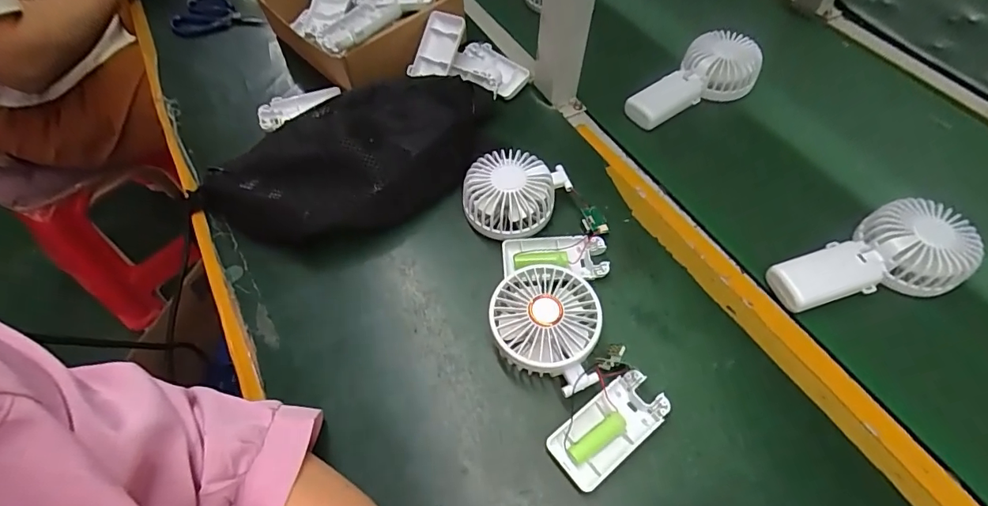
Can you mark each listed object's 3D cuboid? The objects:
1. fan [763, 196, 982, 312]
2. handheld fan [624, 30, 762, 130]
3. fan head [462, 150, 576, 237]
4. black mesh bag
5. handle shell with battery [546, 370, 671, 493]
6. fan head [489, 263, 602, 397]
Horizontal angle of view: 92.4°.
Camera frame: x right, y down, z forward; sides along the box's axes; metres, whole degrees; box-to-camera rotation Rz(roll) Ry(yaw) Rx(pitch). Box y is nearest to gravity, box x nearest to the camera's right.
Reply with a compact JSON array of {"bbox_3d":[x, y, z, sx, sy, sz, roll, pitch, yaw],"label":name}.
[{"bbox_3d":[0.342,0.010,0.421,0.171,0.042,0.086,-18,59,-11],"label":"fan"},{"bbox_3d":[0.241,-0.201,0.564,0.170,0.054,0.087,-37,64,-21],"label":"handheld fan"},{"bbox_3d":[0.019,-0.061,0.458,0.093,0.033,0.091,20,59,13],"label":"fan head"},{"bbox_3d":[-0.142,-0.090,0.470,0.311,0.081,0.141,-21,59,-13],"label":"black mesh bag"},{"bbox_3d":[0.087,0.134,0.361,0.093,0.016,0.044,-33,63,-19],"label":"handle shell with battery"},{"bbox_3d":[0.045,0.060,0.392,0.090,0.047,0.086,0,57,0],"label":"fan head"}]

